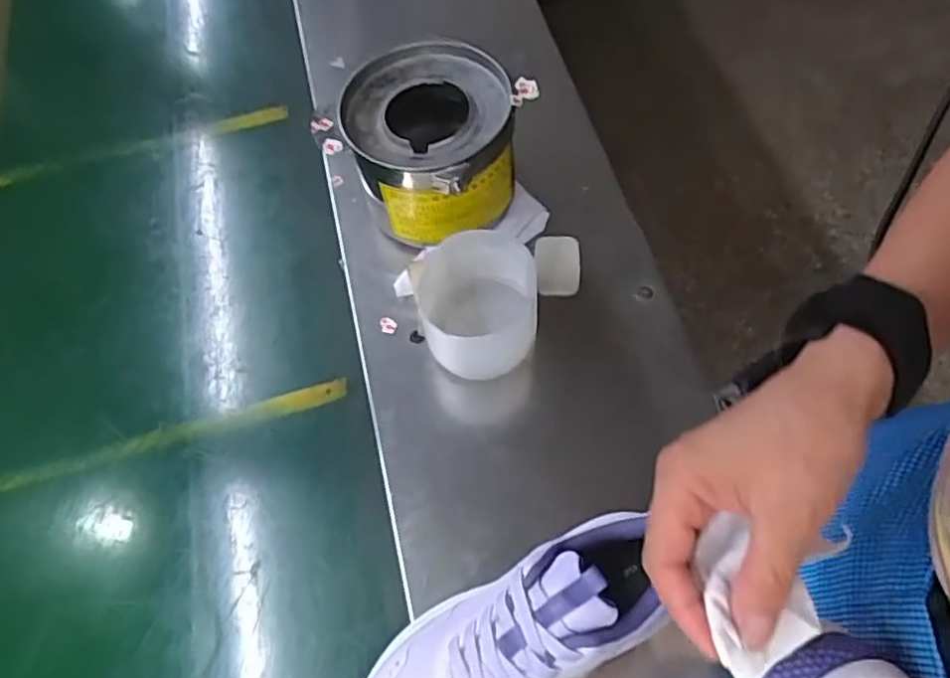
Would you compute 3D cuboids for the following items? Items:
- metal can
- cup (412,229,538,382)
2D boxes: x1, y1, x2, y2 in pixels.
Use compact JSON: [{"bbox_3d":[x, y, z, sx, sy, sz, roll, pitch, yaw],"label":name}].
[{"bbox_3d":[-0.036,-0.162,0.607,0.136,0.118,0.145,-1,62,2],"label":"metal can"},{"bbox_3d":[0.006,-0.021,0.545,0.093,0.088,0.092,-15,63,-5],"label":"cup"}]

